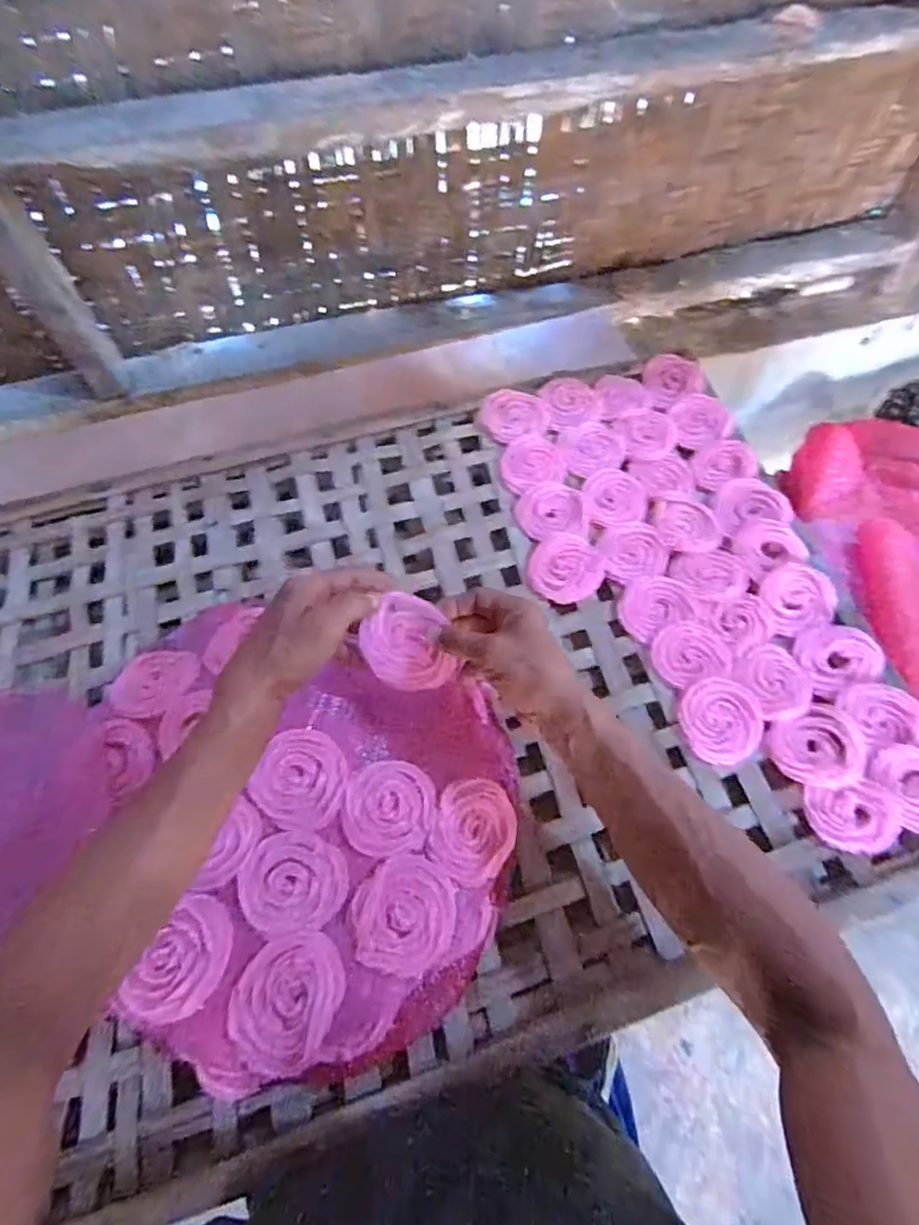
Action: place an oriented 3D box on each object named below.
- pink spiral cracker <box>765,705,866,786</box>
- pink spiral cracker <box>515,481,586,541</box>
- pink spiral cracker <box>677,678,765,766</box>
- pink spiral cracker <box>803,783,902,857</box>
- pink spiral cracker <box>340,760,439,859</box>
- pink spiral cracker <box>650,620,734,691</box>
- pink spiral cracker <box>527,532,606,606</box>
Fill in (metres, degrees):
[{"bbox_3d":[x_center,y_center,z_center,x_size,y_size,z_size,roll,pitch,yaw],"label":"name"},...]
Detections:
[{"bbox_3d":[0.310,0.118,0.516,0.079,0.012,0.063,-19,65,-11],"label":"pink spiral cracker"},{"bbox_3d":[0.096,-0.109,0.630,0.071,0.008,0.067,-6,63,-4],"label":"pink spiral cracker"},{"bbox_3d":[0.236,0.097,0.537,0.067,0.022,0.074,5,63,2],"label":"pink spiral cracker"},{"bbox_3d":[0.322,0.169,0.488,0.070,0.013,0.053,1,63,0],"label":"pink spiral cracker"},{"bbox_3d":[-0.056,0.154,0.472,0.070,0.008,0.072,7,63,3],"label":"pink spiral cracker"},{"bbox_3d":[0.219,0.039,0.566,0.069,0.016,0.061,-11,63,-7],"label":"pink spiral cracker"},{"bbox_3d":[0.108,-0.044,0.604,0.071,0.012,0.073,0,63,-1],"label":"pink spiral cracker"}]

